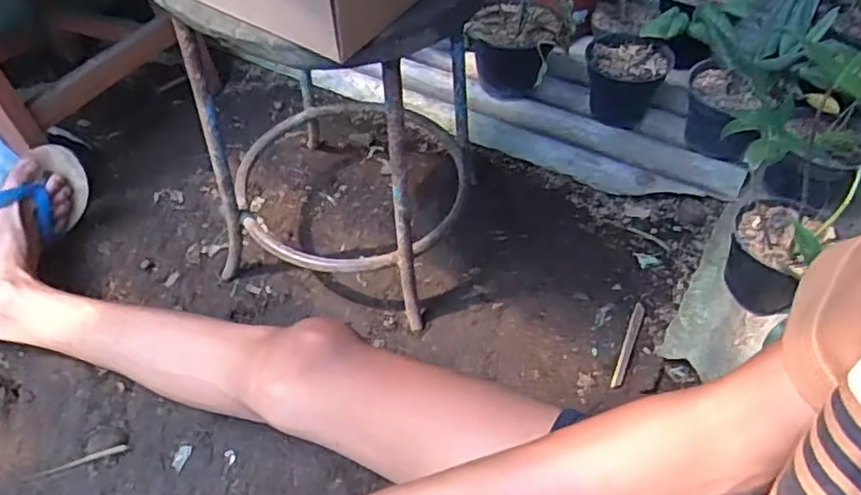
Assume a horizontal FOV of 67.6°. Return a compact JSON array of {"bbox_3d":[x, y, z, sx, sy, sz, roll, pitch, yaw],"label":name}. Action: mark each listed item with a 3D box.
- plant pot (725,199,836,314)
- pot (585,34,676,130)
[{"bbox_3d":[0.404,0.008,0.774,0.093,0.102,0.101,0,48,0],"label":"plant pot"},{"bbox_3d":[0.300,-0.260,1.008,0.121,0.109,0.112,0,48,0],"label":"pot"}]

